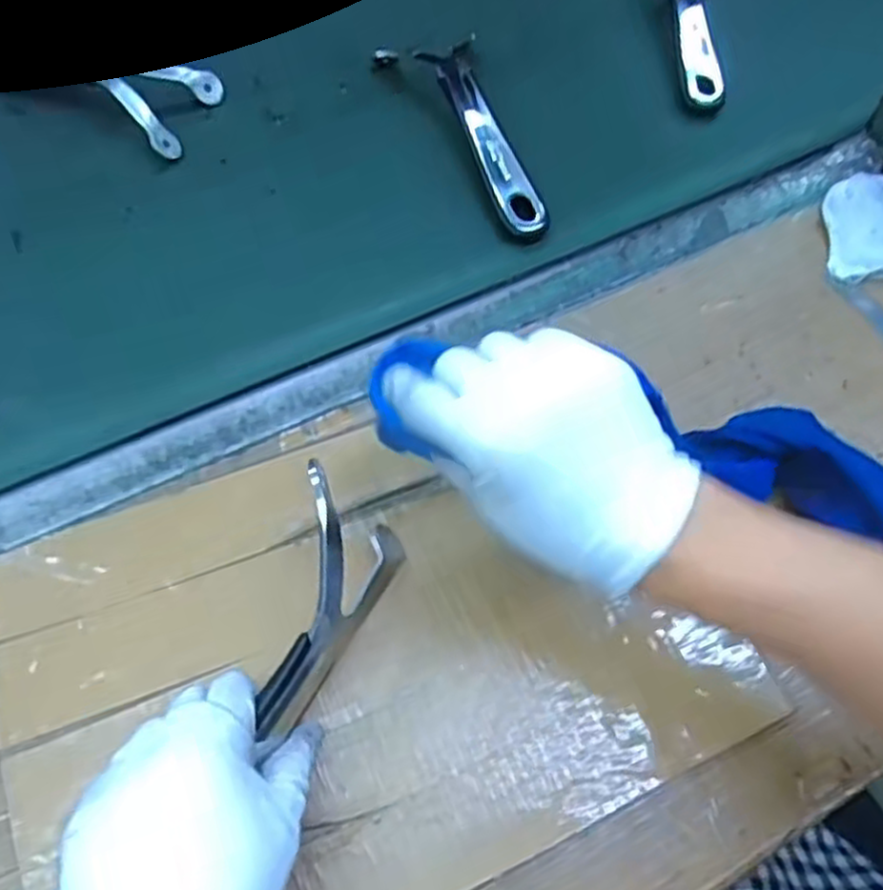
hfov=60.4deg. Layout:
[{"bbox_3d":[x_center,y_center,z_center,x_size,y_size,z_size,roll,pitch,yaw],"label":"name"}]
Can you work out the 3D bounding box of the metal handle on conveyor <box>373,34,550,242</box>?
[{"bbox_3d":[0.019,-0.232,0.574,0.075,0.048,0.215,-16,62,-12],"label":"metal handle on conveyor"}]

